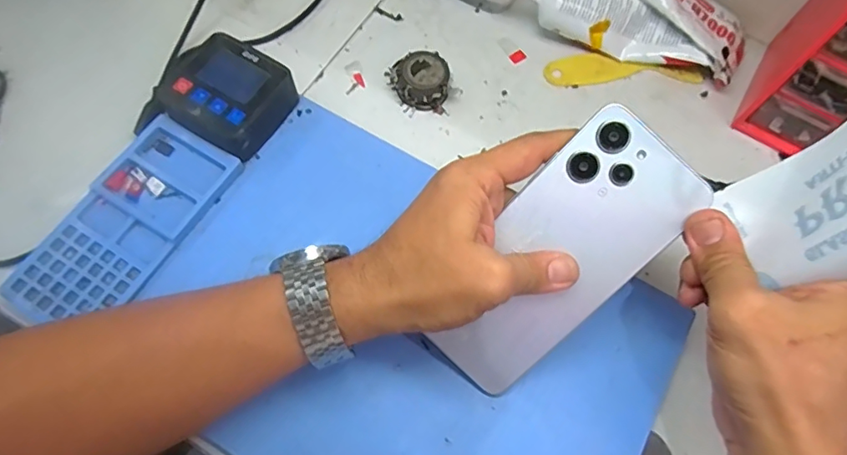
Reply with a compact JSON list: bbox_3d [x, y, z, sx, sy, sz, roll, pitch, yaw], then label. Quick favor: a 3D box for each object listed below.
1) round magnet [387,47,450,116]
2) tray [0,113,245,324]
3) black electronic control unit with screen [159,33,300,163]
[{"bbox_3d":[-0.004,-0.111,0.404,0.045,0.024,0.039,3,67,-1],"label":"round magnet"},{"bbox_3d":[-0.194,-0.002,0.347,0.069,0.016,0.147,30,69,10],"label":"tray"},{"bbox_3d":[-0.138,-0.091,0.377,0.072,0.039,0.071,27,68,9],"label":"black electronic control unit with screen"}]

